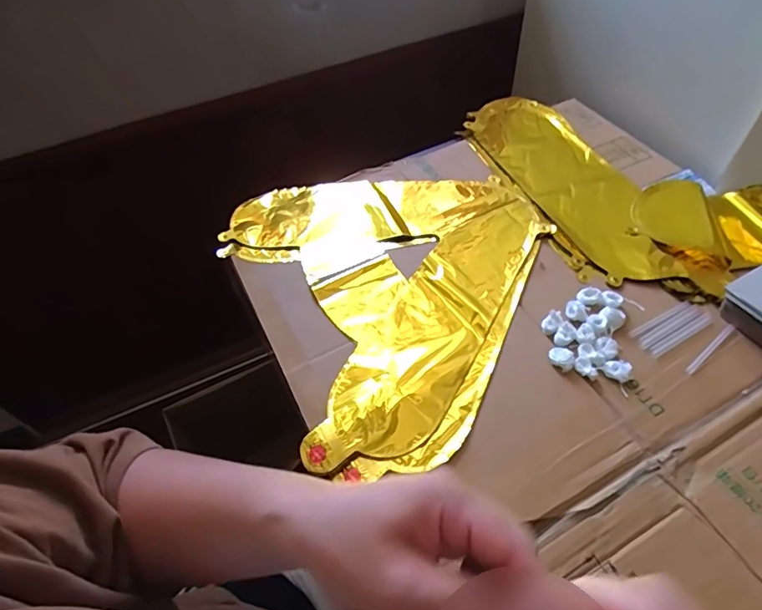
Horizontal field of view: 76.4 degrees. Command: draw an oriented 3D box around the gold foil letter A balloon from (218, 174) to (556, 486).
[{"bbox_3d":[0.029,-0.045,0.540,0.340,0.016,0.402,-23,56,-12],"label":"gold foil letter A balloon"}]

